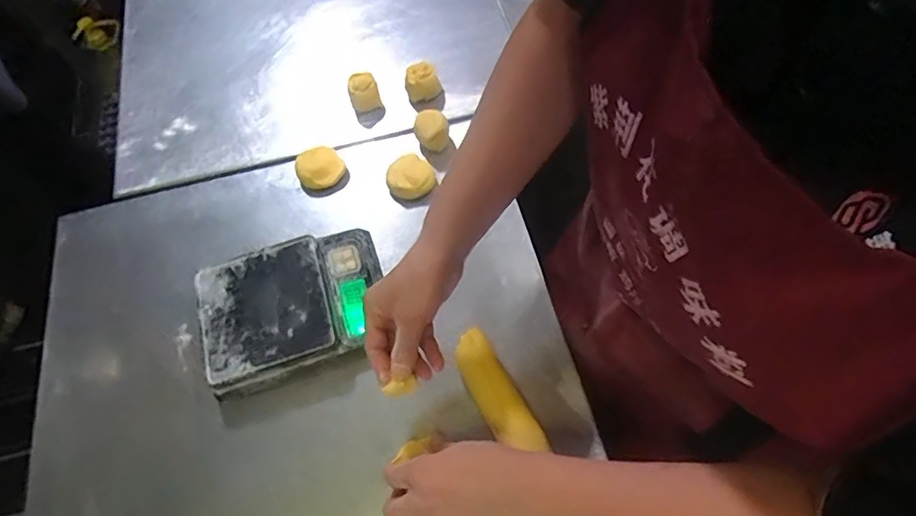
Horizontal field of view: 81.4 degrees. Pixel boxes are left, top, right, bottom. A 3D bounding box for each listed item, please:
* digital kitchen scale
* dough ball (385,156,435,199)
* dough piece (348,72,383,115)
[{"bbox_3d":[-0.185,0.053,0.607,0.203,0.046,0.146,-20,66,-8],"label":"digital kitchen scale"},{"bbox_3d":[-0.060,-0.105,0.685,0.063,0.035,0.046,19,66,10],"label":"dough ball"},{"bbox_3d":[-0.134,-0.234,0.746,0.042,0.032,0.042,-18,66,-7],"label":"dough piece"}]

